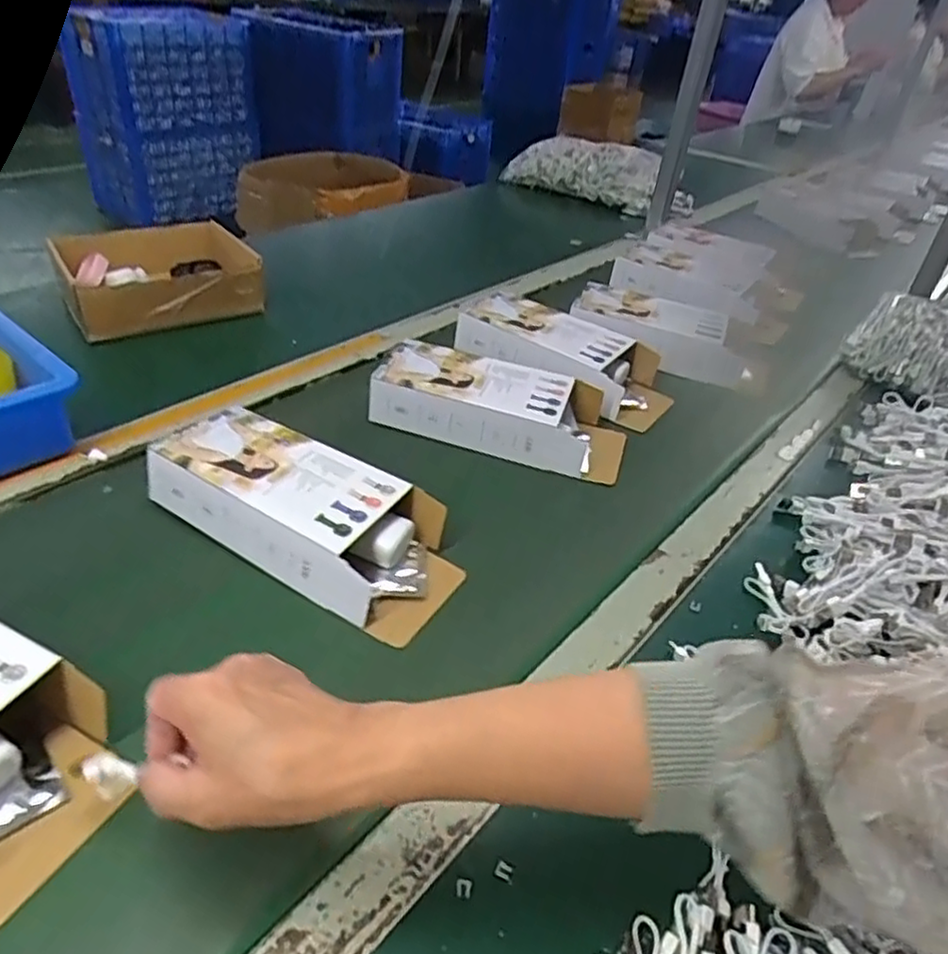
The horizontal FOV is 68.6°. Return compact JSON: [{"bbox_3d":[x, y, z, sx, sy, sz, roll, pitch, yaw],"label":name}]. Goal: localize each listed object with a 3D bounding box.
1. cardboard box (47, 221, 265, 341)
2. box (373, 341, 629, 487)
[{"bbox_3d":[-0.391,-0.253,0.869,0.202,0.061,0.191,-16,42,-28],"label":"cardboard box"},{"bbox_3d":[0.030,-0.073,0.715,0.253,0.064,0.110,13,37,8],"label":"box"}]

